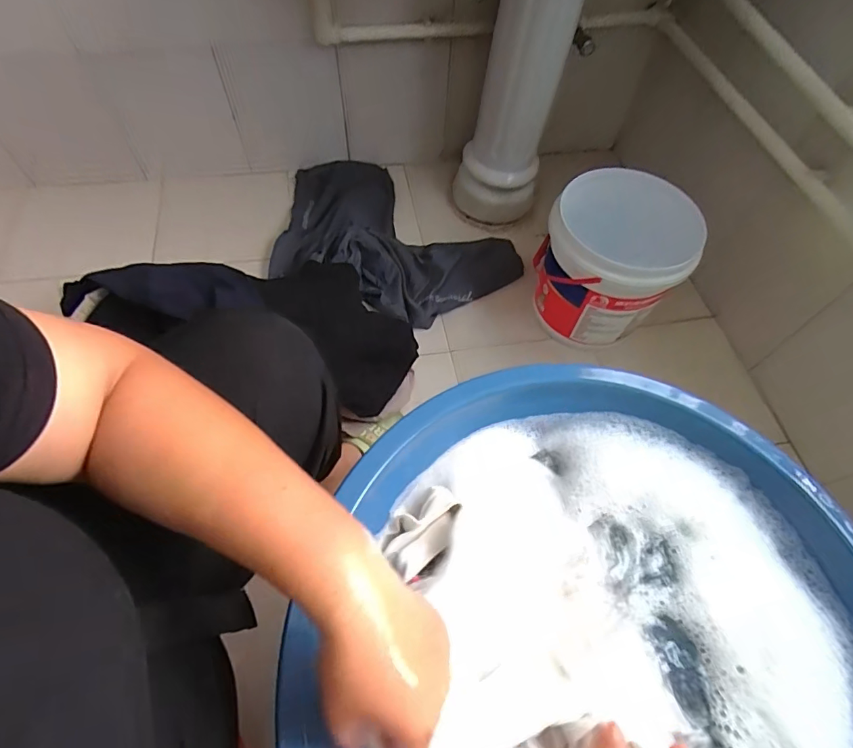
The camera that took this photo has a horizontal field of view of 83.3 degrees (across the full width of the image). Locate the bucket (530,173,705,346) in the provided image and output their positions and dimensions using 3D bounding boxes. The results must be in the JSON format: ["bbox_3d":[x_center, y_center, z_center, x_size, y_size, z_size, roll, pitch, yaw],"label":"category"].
[{"bbox_3d":[0.339,-0.212,0.909,0.241,0.245,0.212,7,62,1],"label":"bucket"}]

